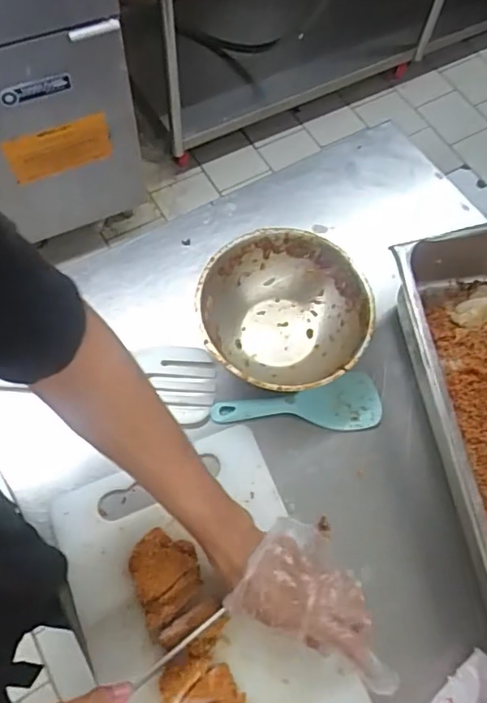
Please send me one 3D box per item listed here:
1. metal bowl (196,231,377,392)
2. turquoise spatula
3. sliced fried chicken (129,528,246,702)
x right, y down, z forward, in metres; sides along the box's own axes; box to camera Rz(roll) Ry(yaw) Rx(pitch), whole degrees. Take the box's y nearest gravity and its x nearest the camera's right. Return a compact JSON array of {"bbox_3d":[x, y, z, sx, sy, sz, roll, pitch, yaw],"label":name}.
[{"bbox_3d":[0.048,-0.038,0.638,0.185,0.079,0.182,1,65,-3],"label":"metal bowl"},{"bbox_3d":[0.064,0.068,0.628,0.192,0.013,0.061,-9,66,-7],"label":"turquoise spatula"},{"bbox_3d":[-0.046,0.291,0.515,0.069,0.027,0.238,-17,67,-10],"label":"sliced fried chicken"}]

